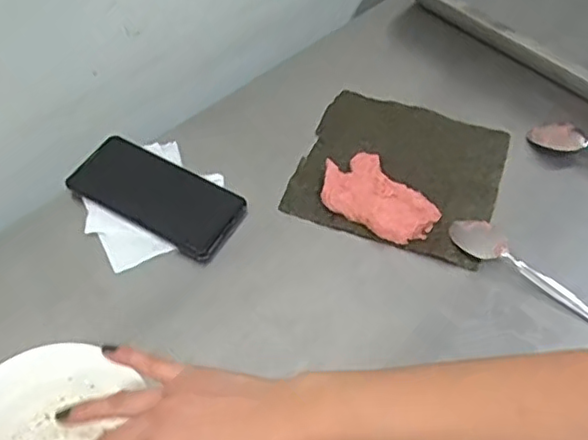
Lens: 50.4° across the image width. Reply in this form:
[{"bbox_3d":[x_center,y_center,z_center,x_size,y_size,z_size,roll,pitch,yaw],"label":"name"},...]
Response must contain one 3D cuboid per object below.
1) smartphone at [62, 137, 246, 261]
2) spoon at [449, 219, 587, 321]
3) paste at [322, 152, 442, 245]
[{"bbox_3d":[-0.131,-0.025,0.607,0.162,0.008,0.078,28,60,11],"label":"smartphone"},{"bbox_3d":[0.217,0.048,0.561,0.170,0.012,0.034,34,59,22],"label":"spoon"},{"bbox_3d":[0.079,-0.023,0.596,0.069,0.032,0.107,-34,60,-25],"label":"paste"}]

